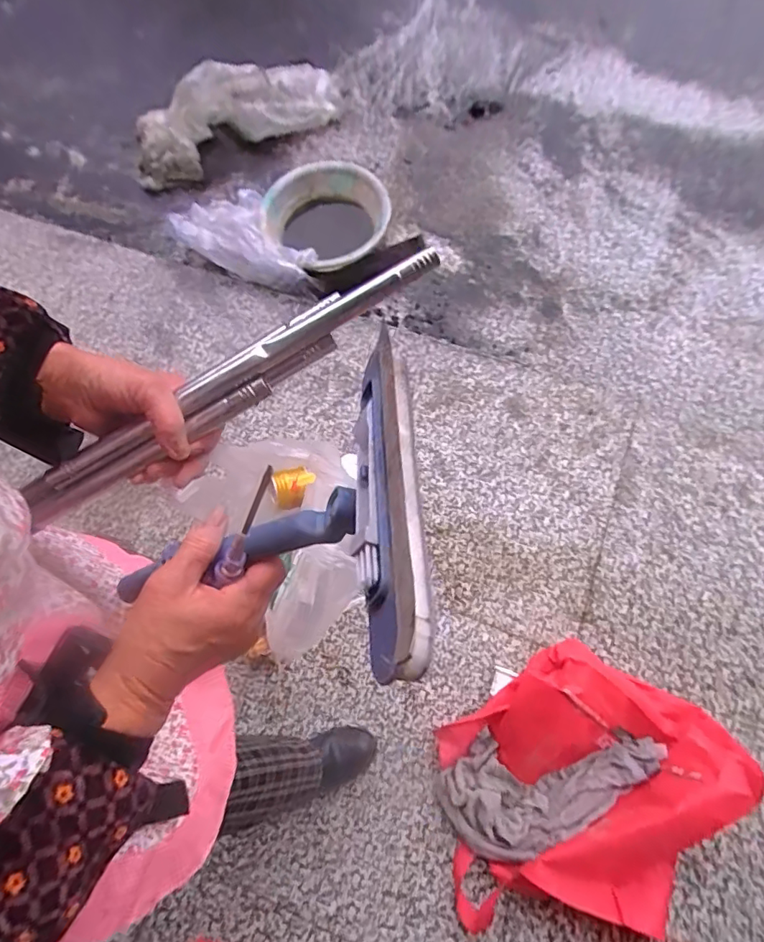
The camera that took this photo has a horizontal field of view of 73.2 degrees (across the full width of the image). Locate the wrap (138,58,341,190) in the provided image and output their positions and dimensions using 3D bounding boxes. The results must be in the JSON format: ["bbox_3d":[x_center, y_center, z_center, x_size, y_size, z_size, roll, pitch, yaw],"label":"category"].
[{"bbox_3d":[-0.407,-0.954,1.389,0.583,0.146,0.217,-15,70,7],"label":"wrap"}]

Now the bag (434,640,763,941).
[{"bbox_3d":[0.308,0.557,0.873,0.415,0.197,0.520,31,76,12],"label":"bag"}]

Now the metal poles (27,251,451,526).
[{"bbox_3d":[-0.116,-0.064,0.398,0.356,0.032,0.034,-33,73,1],"label":"metal poles"}]

